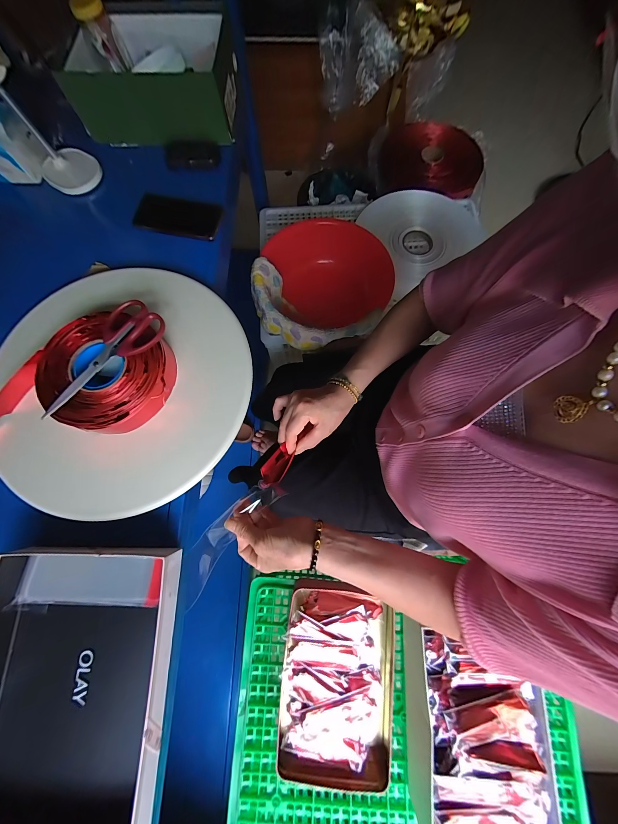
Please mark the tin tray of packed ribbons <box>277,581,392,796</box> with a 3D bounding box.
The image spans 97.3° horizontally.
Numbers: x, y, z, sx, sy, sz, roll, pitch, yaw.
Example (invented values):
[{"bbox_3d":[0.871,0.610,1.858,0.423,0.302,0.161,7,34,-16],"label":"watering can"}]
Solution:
[{"bbox_3d":[0.054,0.509,0.531,0.216,0.081,0.310,3,76,1],"label":"tin tray of packed ribbons"}]

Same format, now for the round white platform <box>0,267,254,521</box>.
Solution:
[{"bbox_3d":[-0.304,-0.056,0.437,0.387,0.030,0.419,0,76,0],"label":"round white platform"}]

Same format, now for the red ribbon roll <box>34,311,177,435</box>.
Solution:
[{"bbox_3d":[-0.302,-0.057,0.409,0.186,0.043,0.169,28,78,7],"label":"red ribbon roll"}]

